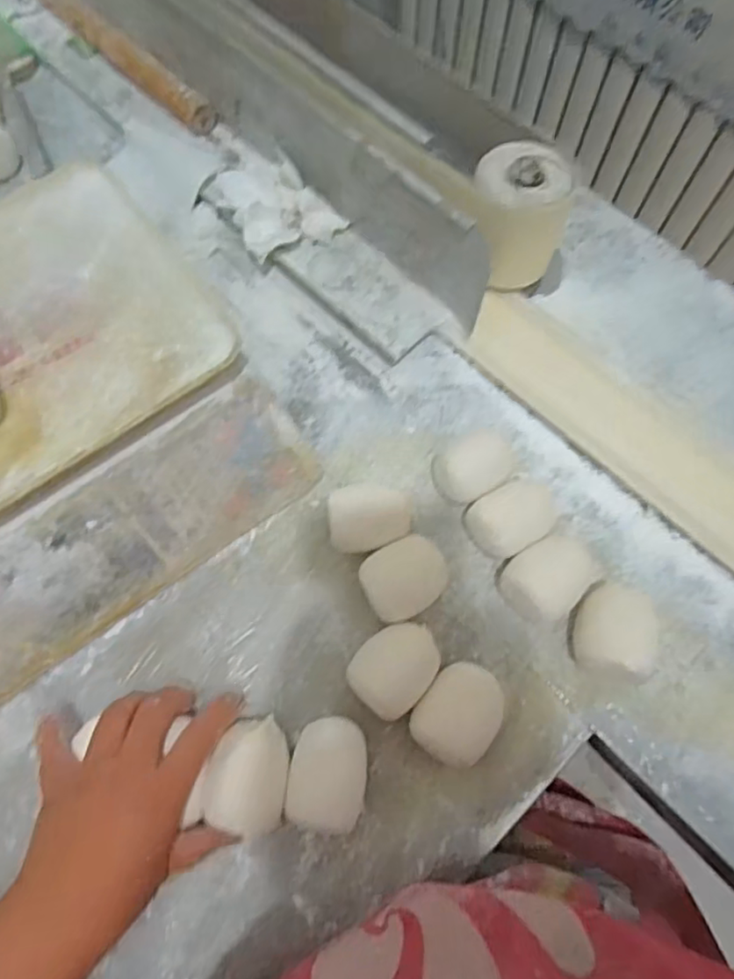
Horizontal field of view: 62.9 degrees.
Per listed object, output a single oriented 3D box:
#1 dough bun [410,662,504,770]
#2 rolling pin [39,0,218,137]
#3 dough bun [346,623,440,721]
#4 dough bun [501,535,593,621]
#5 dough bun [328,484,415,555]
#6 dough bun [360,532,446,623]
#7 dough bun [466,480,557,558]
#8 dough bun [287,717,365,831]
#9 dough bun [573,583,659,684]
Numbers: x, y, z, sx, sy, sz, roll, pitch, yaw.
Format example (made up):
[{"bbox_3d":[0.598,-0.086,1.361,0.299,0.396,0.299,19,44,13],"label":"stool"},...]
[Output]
[{"bbox_3d":[0.063,0.154,0.413,0.050,0.033,0.063,36,75,13],"label":"dough bun"},{"bbox_3d":[-0.268,-0.476,0.648,0.298,0.031,0.030,43,76,15],"label":"rolling pin"},{"bbox_3d":[0.020,0.126,0.424,0.050,0.029,0.062,39,75,14],"label":"dough bun"},{"bbox_3d":[0.132,0.064,0.439,0.051,0.032,0.072,42,76,14],"label":"dough bun"},{"bbox_3d":[0.003,0.026,0.457,0.059,0.044,0.046,-2,70,0],"label":"dough bun"},{"bbox_3d":[0.029,0.067,0.447,0.061,0.029,0.051,-26,72,-8],"label":"dough bun"},{"bbox_3d":[0.112,0.022,0.456,0.071,0.036,0.047,-29,72,-9],"label":"dough bun"},{"bbox_3d":[-0.025,0.189,0.401,0.049,0.027,0.065,4,70,2],"label":"dough bun"},{"bbox_3d":[0.178,0.102,0.427,0.055,0.042,0.063,17,71,7],"label":"dough bun"}]

